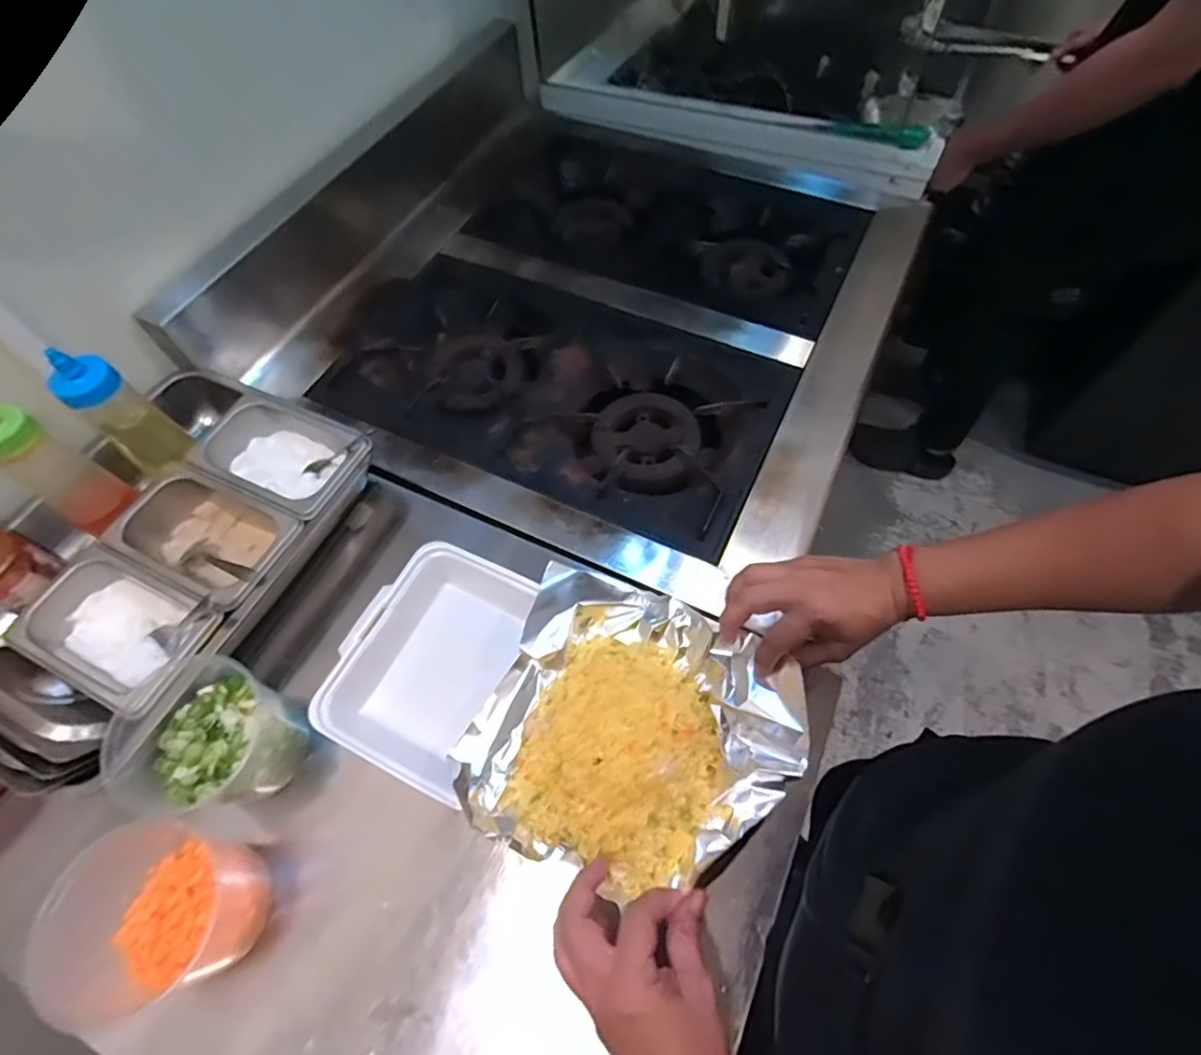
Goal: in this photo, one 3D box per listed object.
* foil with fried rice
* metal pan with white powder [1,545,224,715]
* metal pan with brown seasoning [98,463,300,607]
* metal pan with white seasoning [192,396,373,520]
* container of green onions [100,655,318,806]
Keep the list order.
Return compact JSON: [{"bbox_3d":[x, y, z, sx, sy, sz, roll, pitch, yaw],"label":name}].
[{"bbox_3d":[0.025,0.158,0.466,0.245,0.060,0.224,22,65,12],"label":"foil with fried rice"},{"bbox_3d":[-0.437,0.094,0.535,0.183,0.057,0.106,22,64,14],"label":"metal pan with white powder"},{"bbox_3d":[-0.385,0.016,0.586,0.169,0.067,0.102,23,64,14],"label":"metal pan with brown seasoning"},{"bbox_3d":[-0.346,-0.071,0.631,0.189,0.072,0.107,22,64,13],"label":"metal pan with white seasoning"},{"bbox_3d":[-0.321,0.172,0.488,0.121,0.098,0.114,-1,61,2],"label":"container of green onions"}]

